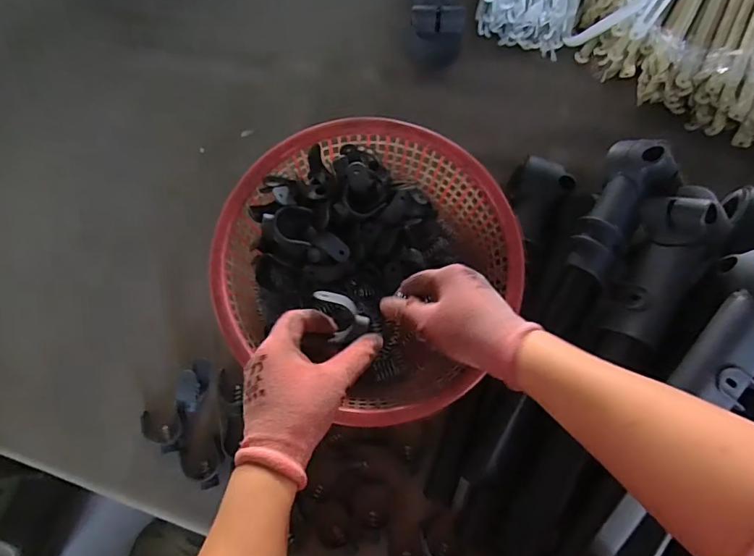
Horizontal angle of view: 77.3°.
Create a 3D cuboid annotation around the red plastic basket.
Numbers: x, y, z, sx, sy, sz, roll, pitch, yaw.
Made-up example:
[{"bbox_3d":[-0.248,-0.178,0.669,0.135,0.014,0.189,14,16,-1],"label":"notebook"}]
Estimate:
[{"bbox_3d":[-0.008,-0.017,0.502,0.279,0.103,0.274,0,76,0],"label":"red plastic basket"}]

